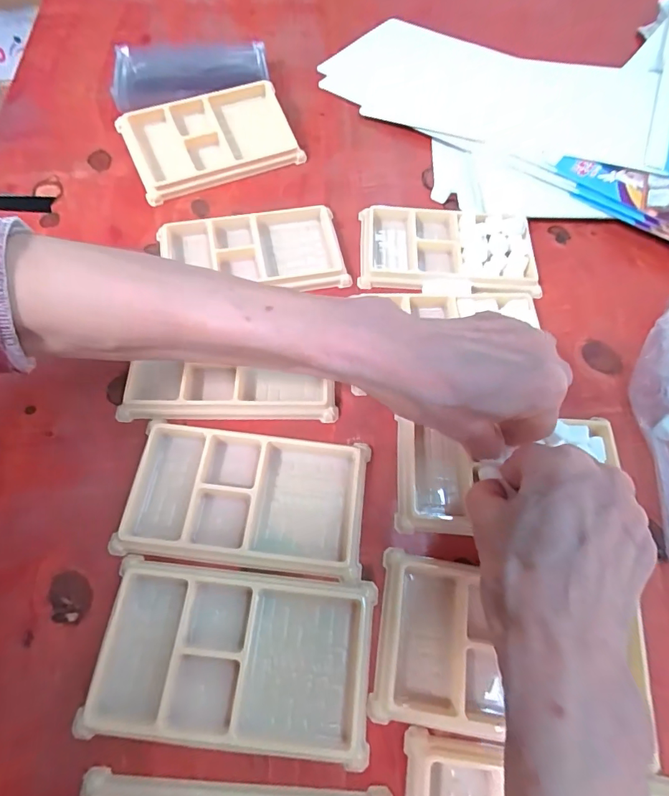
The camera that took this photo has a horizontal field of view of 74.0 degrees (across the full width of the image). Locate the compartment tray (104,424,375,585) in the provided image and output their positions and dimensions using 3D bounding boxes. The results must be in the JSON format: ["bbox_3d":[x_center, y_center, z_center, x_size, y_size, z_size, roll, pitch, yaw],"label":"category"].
[{"bbox_3d":[-0.051,0.057,0.254,0.133,0.012,0.072,7,64,1],"label":"compartment tray"}]

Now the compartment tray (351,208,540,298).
[{"bbox_3d":[0.087,-0.115,0.343,0.131,0.017,0.078,4,64,0],"label":"compartment tray"}]

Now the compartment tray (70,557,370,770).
[{"bbox_3d":[-0.049,0.127,0.220,0.134,0.011,0.076,6,64,1],"label":"compartment tray"}]

